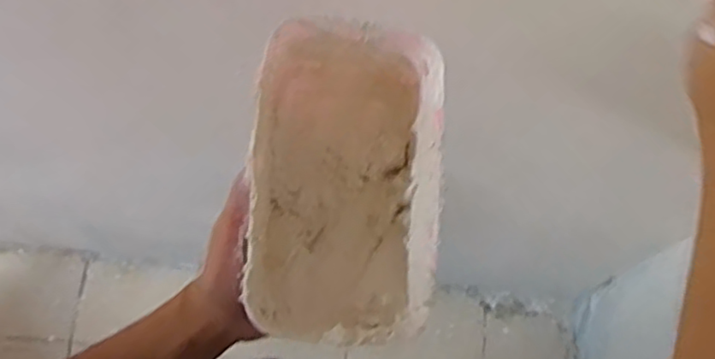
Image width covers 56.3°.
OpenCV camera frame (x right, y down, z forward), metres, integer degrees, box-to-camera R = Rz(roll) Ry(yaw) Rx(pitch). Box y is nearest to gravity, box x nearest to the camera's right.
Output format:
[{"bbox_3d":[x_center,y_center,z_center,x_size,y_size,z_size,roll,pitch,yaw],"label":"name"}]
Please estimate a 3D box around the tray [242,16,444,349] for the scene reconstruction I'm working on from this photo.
[{"bbox_3d":[-0.008,0.002,0.408,0.107,0.085,0.191,4,71,-1],"label":"tray"}]

